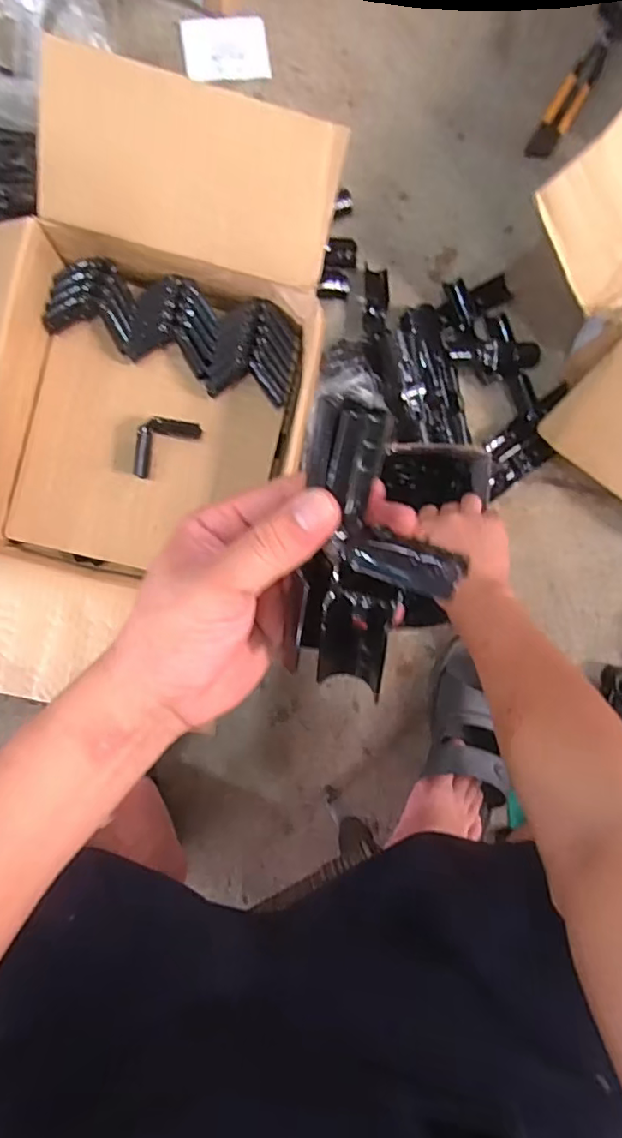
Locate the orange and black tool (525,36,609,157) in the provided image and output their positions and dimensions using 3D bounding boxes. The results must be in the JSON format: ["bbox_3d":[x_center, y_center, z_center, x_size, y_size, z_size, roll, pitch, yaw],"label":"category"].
[{"bbox_3d":[0.322,-0.585,0.714,0.034,0.012,0.174,31,88,-4],"label":"orange and black tool"}]

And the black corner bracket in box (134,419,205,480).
[{"bbox_3d":[-0.162,-0.138,0.625,0.083,0.034,0.039,-40,94,-3],"label":"black corner bracket in box"}]

